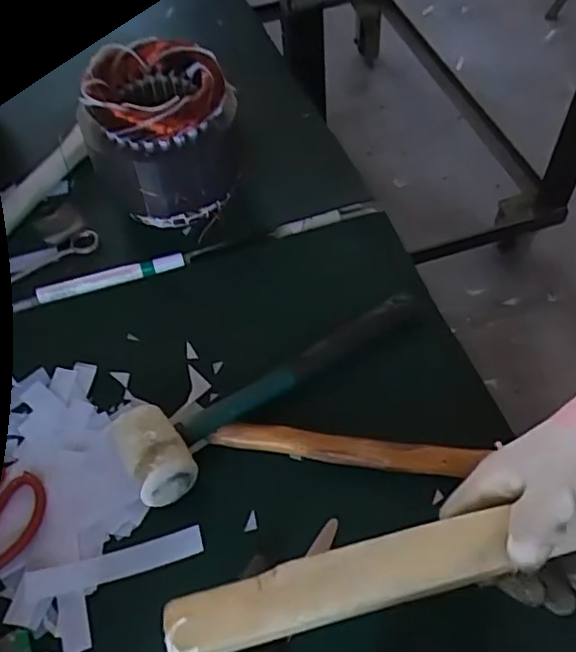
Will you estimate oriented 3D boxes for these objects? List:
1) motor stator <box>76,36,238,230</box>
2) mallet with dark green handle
[{"bbox_3d":[-0.117,-0.182,0.595,0.127,0.134,0.131,0,57,1],"label":"motor stator"},{"bbox_3d":[-0.016,0.034,0.505,0.274,0.045,0.073,-36,63,-20],"label":"mallet with dark green handle"}]

